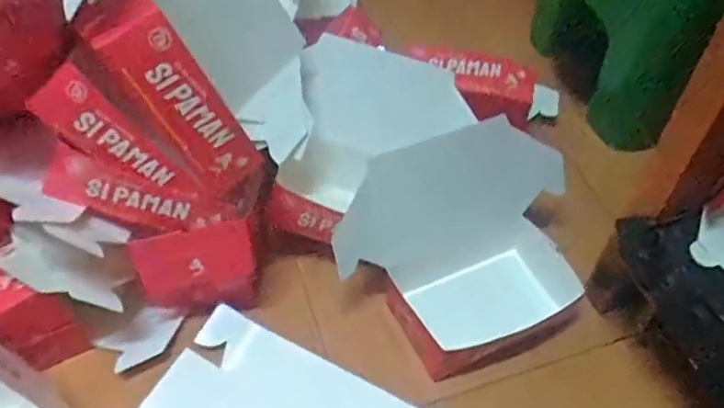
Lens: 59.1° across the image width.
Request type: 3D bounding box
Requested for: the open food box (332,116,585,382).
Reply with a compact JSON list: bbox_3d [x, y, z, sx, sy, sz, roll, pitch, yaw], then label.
[{"bbox_3d":[0.106,0.056,0.695,0.257,0.180,0.192,-12,51,-12],"label":"open food box"}]

